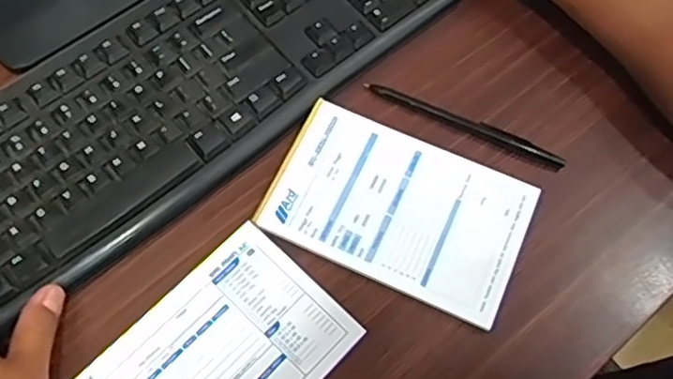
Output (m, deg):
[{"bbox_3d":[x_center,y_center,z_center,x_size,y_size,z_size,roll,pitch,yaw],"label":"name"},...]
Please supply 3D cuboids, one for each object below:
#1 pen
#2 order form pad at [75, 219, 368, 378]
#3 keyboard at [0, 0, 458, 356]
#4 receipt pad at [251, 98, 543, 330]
[{"bbox_3d":[0.092,-0.048,0.474,0.148,0.007,0.010,24,66,11],"label":"pen"},{"bbox_3d":[-0.076,0.108,0.403,0.107,0.004,0.162,41,71,17],"label":"order form pad"},{"bbox_3d":[-0.105,-0.079,0.475,0.414,0.019,0.146,-38,70,-17],"label":"keyboard"},{"bbox_3d":[0.042,0.011,0.446,0.167,0.010,0.104,24,67,11],"label":"receipt pad"}]

